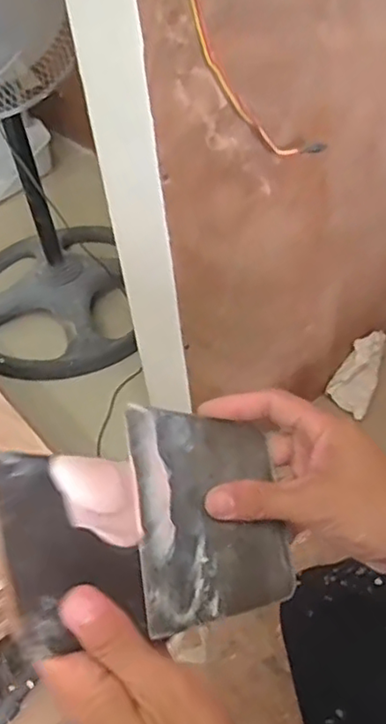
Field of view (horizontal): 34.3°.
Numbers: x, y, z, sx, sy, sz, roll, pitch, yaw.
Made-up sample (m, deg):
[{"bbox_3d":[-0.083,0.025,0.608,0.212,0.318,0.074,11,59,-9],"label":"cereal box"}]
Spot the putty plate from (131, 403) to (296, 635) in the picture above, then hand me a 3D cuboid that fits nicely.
[{"bbox_3d":[0.010,0.086,0.370,0.093,0.005,0.123,3,62,-27],"label":"putty plate"}]

